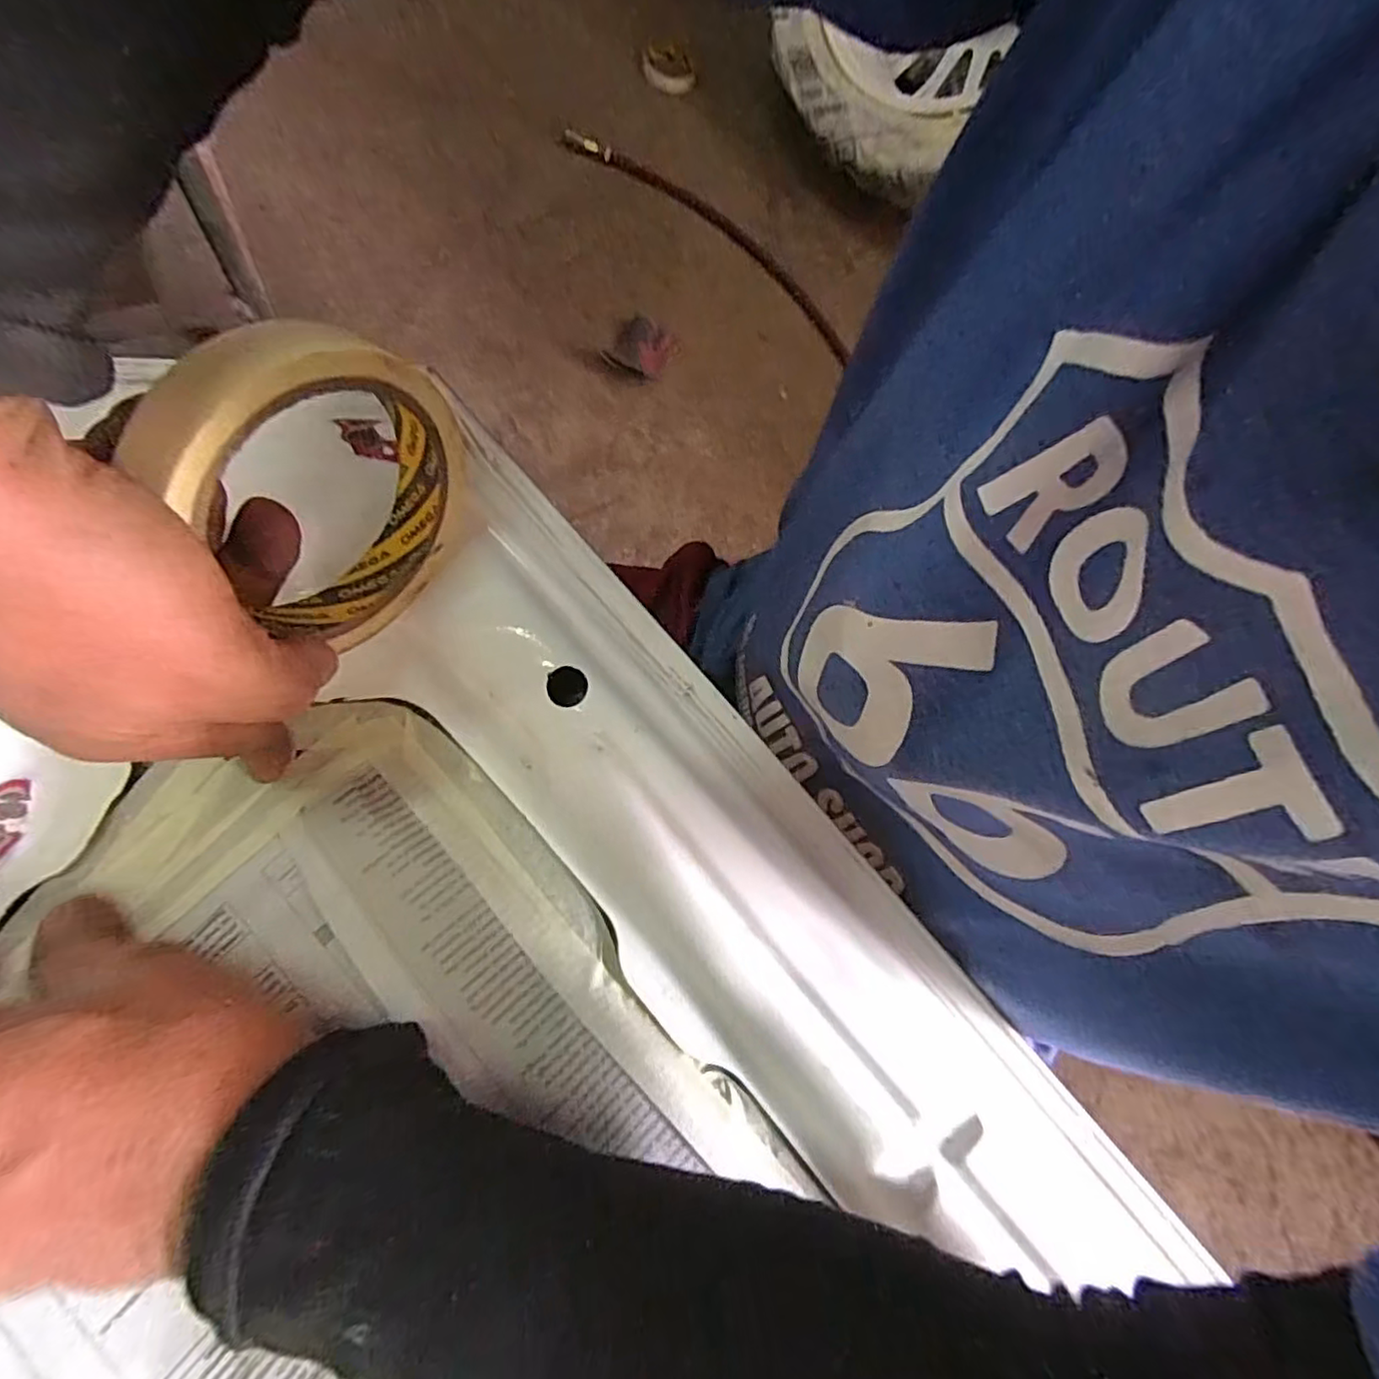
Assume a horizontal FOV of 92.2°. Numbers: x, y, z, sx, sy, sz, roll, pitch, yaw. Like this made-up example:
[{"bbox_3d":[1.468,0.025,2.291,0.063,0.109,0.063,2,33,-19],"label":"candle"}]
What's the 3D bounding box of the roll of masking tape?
[{"bbox_3d":[-0.103,-0.059,0.195,0.022,0.098,0.079,35,74,9],"label":"roll of masking tape"}]

